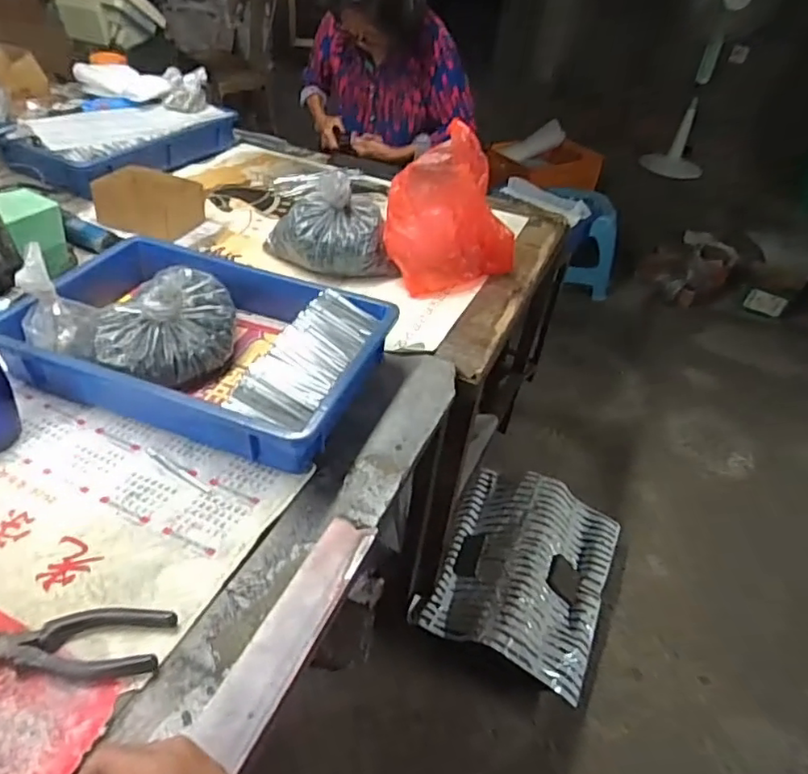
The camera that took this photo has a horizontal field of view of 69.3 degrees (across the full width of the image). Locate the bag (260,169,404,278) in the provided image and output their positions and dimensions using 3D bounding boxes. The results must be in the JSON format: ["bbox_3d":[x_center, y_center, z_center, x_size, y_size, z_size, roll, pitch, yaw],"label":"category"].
[{"bbox_3d":[-0.118,-0.264,0.958,0.218,0.141,0.113,-1,42,-9],"label":"bag"}]

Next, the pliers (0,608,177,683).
[{"bbox_3d":[-0.280,0.218,0.486,0.162,0.016,0.057,-4,42,-12],"label":"pliers"}]

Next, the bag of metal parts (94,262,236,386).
[{"bbox_3d":[-0.299,-0.077,0.739,0.162,0.108,0.136,-11,44,-20],"label":"bag of metal parts"}]

